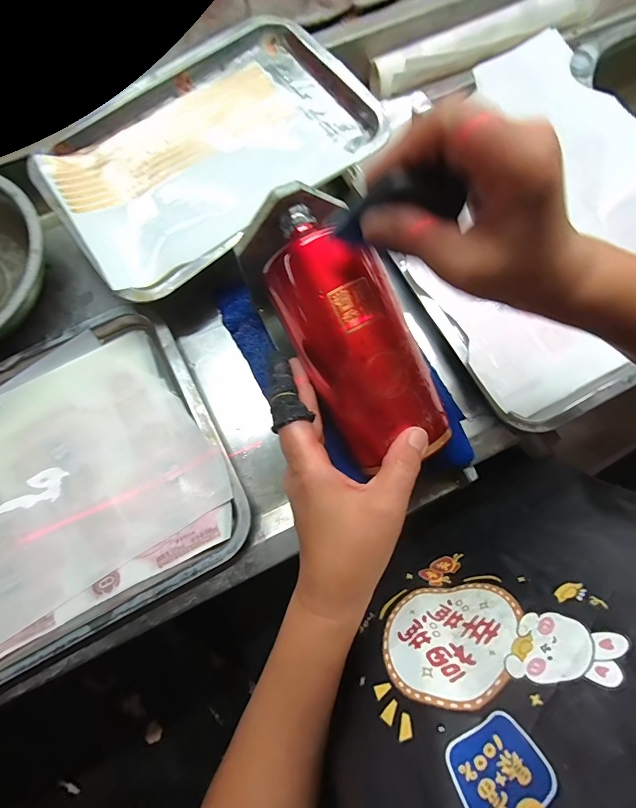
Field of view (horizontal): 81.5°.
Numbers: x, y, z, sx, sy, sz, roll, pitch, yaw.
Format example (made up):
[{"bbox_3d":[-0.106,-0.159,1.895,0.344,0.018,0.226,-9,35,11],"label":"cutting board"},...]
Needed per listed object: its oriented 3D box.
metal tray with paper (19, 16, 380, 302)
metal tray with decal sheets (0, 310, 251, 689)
[{"bbox_3d":[-0.103,-0.246,0.354,0.298,0.018,0.204,-39,81,-8],"label":"metal tray with paper"},{"bbox_3d":[-0.254,0.083,0.316,0.337,0.020,0.250,-27,80,-6],"label":"metal tray with decal sheets"}]

